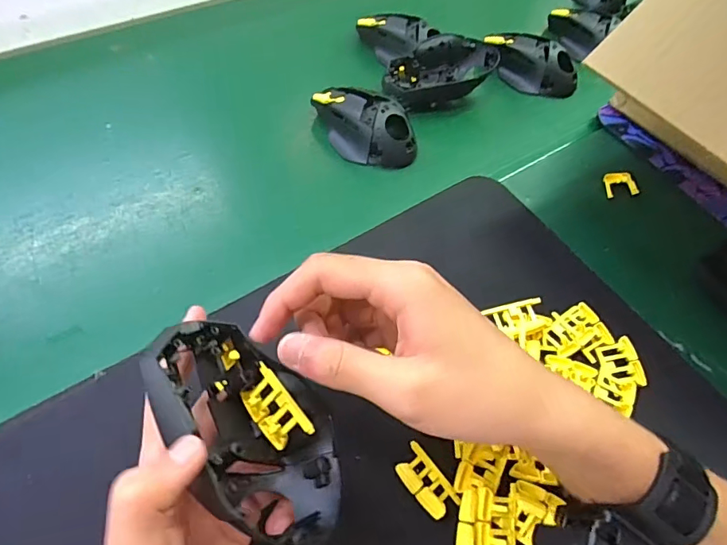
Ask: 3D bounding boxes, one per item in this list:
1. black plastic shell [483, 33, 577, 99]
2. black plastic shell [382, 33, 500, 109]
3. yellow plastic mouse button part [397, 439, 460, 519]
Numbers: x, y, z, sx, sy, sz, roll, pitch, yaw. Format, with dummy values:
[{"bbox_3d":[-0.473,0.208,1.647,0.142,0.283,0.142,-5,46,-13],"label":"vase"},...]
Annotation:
[{"bbox_3d":[0.182,-0.230,0.520,0.113,0.032,0.047,41,62,19],"label":"black plastic shell"},{"bbox_3d":[0.077,-0.209,0.499,0.114,0.042,0.068,-4,57,-8],"label":"black plastic shell"},{"bbox_3d":[0.037,0.124,0.285,0.024,0.009,0.042,-30,65,-23],"label":"yellow plastic mouse button part"}]

